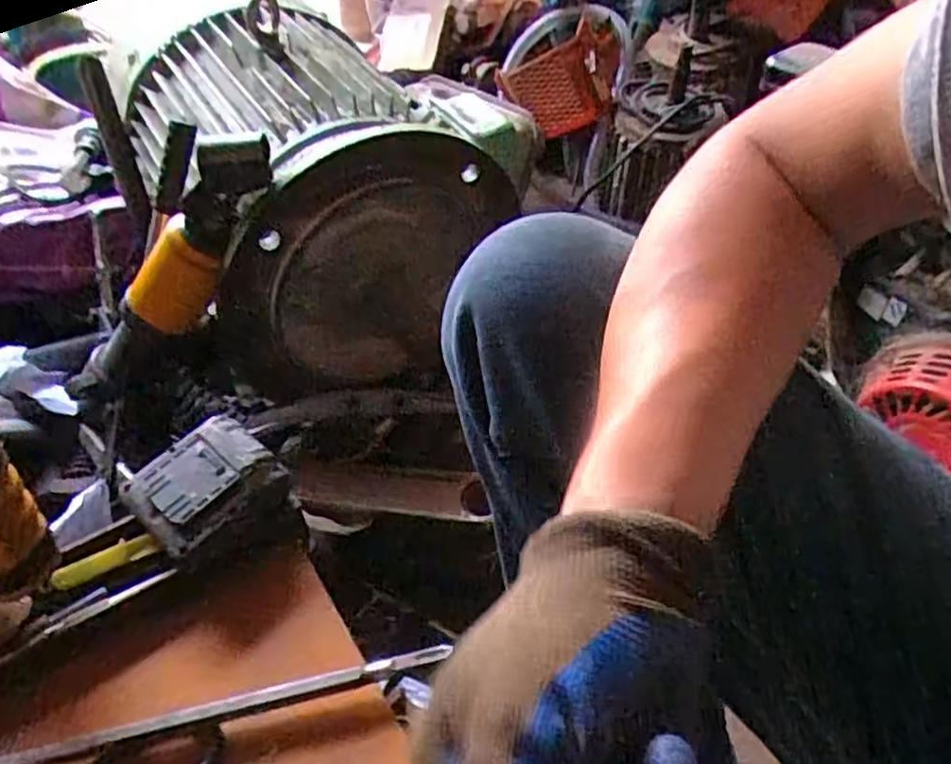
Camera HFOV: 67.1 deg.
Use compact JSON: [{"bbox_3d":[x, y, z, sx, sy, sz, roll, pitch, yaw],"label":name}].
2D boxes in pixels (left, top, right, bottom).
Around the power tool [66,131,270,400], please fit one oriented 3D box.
[{"bbox_3d":[-0.301,-0.108,0.688,0.087,0.343,0.087,17,37,-38],"label":"power tool"}]

